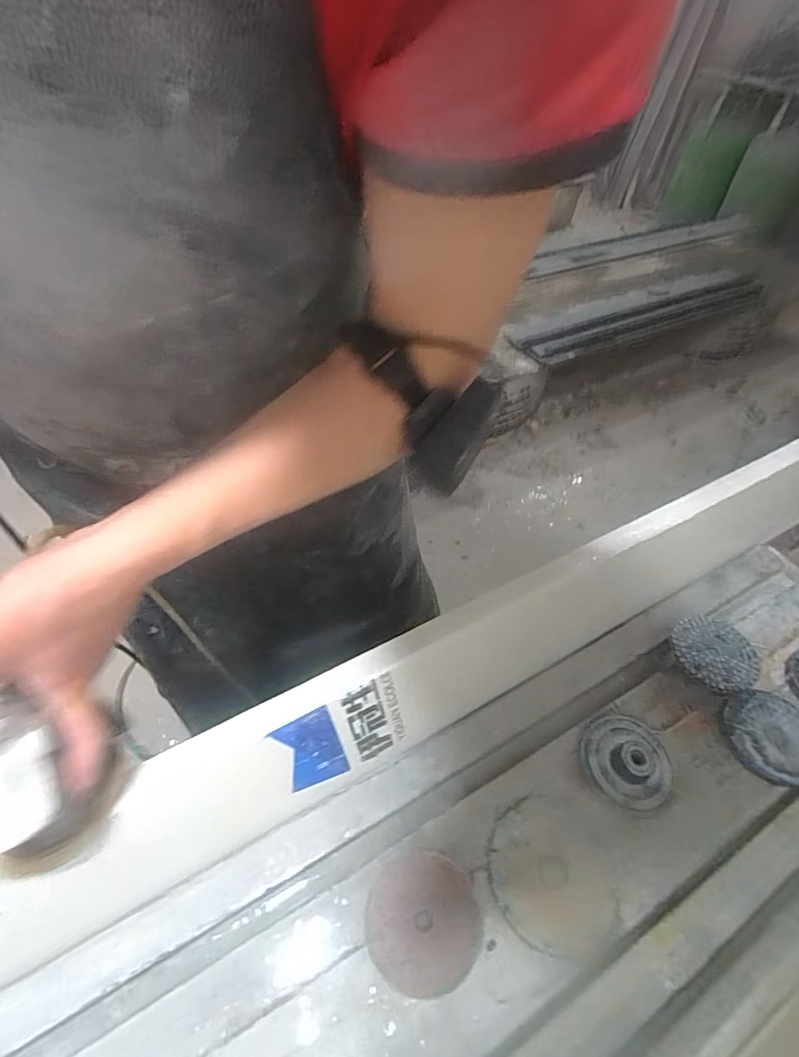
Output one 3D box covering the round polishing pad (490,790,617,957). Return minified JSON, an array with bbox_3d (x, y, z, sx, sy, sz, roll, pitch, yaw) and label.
[{"bbox_3d":[0.119,0.265,0.361,0.095,0.005,0.096,2,54,-3],"label":"round polishing pad"}]

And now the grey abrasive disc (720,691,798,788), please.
[{"bbox_3d":[0.333,0.182,0.408,0.079,0.029,0.072,-10,52,-9],"label":"grey abrasive disc"}]

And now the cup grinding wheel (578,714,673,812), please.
[{"bbox_3d":[0.197,0.198,0.401,0.069,0.027,0.073,1,51,-1],"label":"cup grinding wheel"}]

